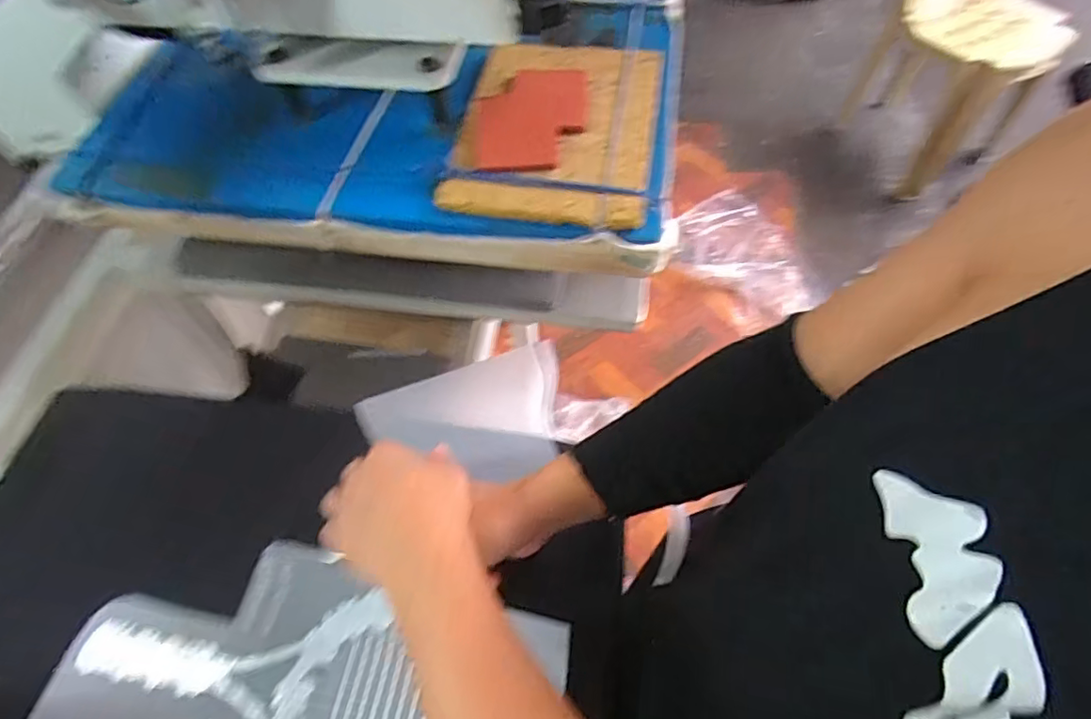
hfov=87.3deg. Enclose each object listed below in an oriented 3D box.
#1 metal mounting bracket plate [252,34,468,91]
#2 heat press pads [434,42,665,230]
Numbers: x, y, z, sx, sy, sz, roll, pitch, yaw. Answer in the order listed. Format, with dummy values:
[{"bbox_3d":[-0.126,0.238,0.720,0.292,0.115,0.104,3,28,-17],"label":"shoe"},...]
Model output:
[{"bbox_3d":[-0.176,-0.279,0.536,0.198,0.036,0.032,8,59,7],"label":"metal mounting bracket plate"},{"bbox_3d":[0.014,-0.243,0.569,0.187,0.029,0.258,8,59,7],"label":"heat press pads"}]

